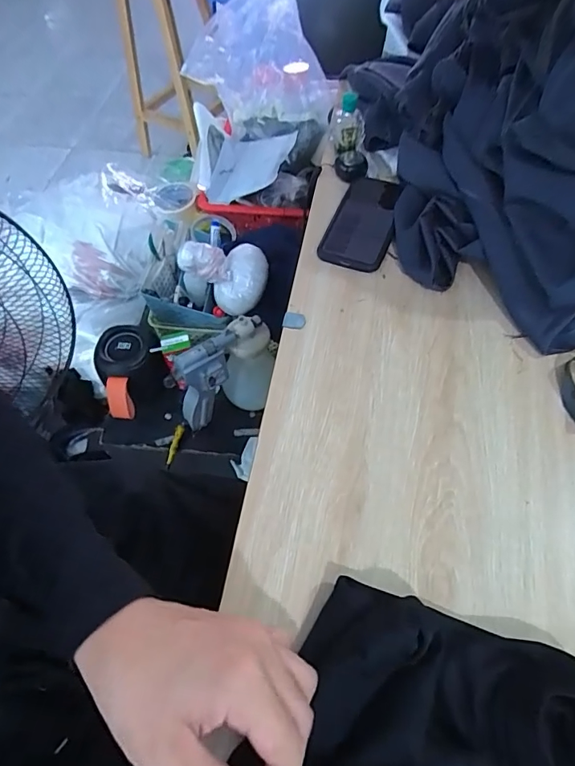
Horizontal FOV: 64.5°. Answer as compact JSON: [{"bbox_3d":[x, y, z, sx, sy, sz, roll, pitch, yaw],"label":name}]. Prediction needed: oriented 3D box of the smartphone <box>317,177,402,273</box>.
[{"bbox_3d":[0.093,-0.202,0.561,0.074,0.013,0.153,14,61,11],"label":"smartphone"}]

